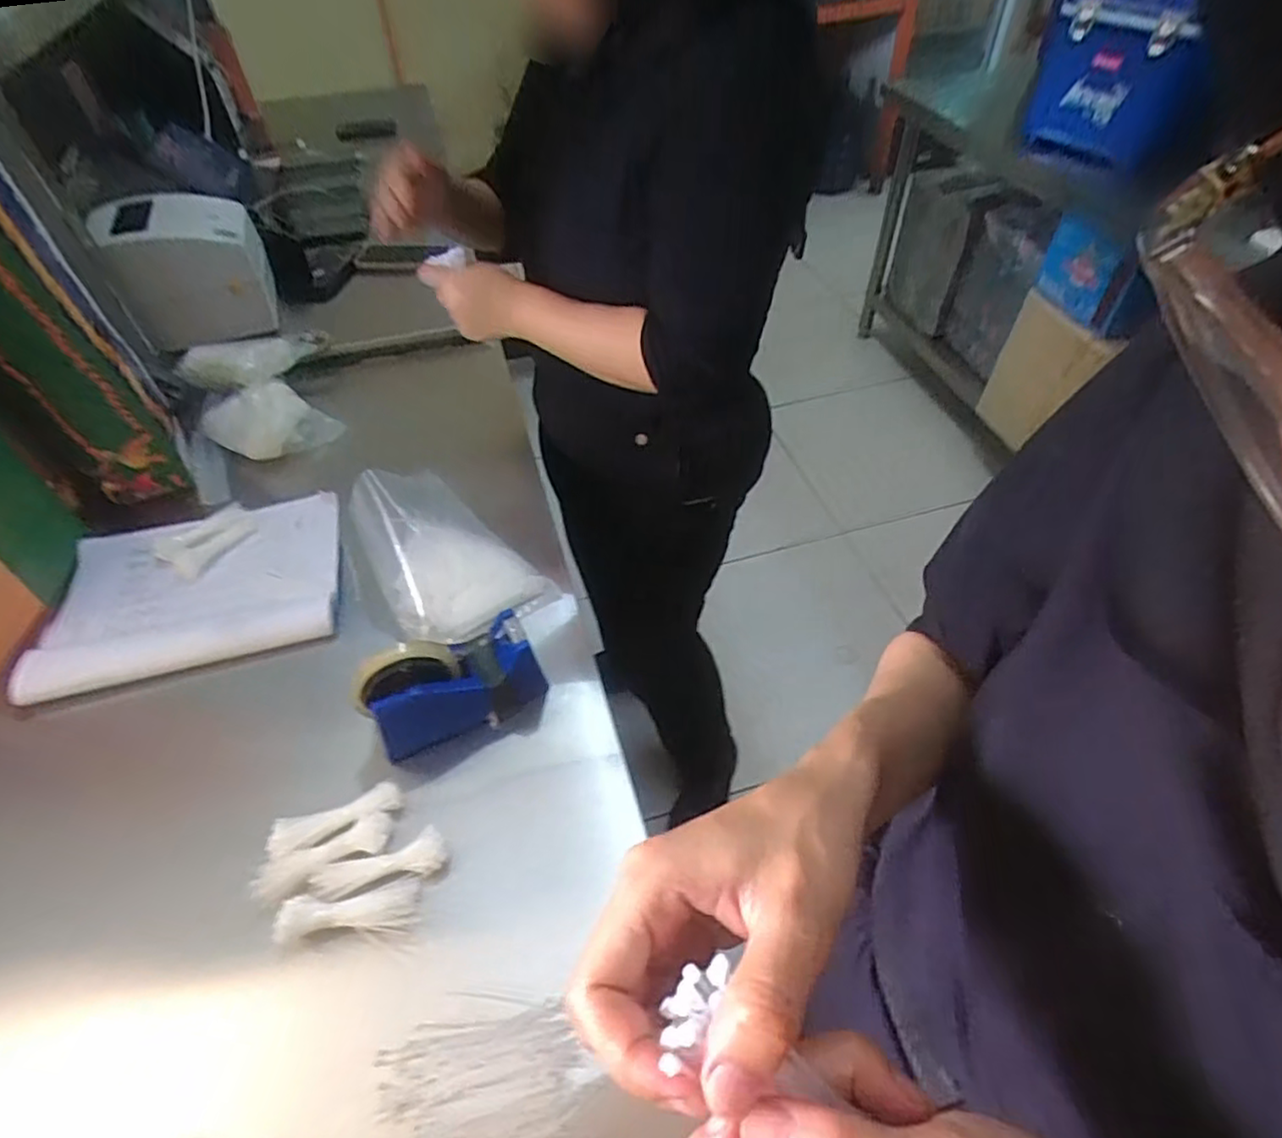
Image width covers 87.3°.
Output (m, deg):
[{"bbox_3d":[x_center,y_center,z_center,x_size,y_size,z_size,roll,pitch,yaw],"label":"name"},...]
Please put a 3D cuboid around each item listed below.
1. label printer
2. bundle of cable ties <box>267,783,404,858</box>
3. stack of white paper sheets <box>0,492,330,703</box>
[{"bbox_3d":[-0.710,-0.488,1.073,0.195,0.193,0.245,-23,51,-17],"label":"label printer"},{"bbox_3d":[-0.260,0.212,0.573,0.108,0.013,0.029,-19,50,-14],"label":"bundle of cable ties"},{"bbox_3d":[-0.499,0.013,0.754,0.311,0.033,0.229,-11,49,-8],"label":"stack of white paper sheets"}]

